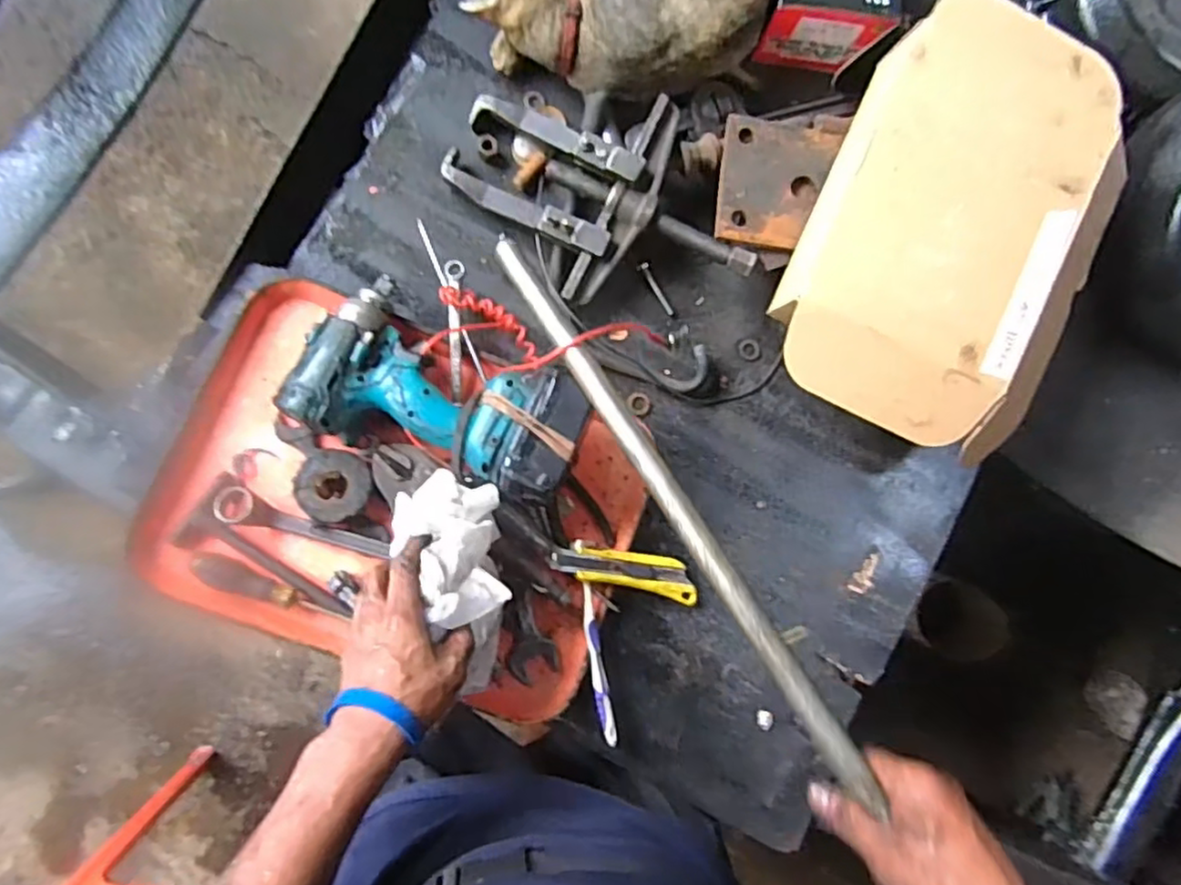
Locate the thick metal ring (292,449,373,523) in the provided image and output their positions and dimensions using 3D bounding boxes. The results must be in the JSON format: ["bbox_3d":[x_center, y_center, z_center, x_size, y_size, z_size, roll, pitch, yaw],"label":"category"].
[{"bbox_3d":[-0.228,0.038,0.596,0.060,0.016,0.062,0,88,-4],"label":"thick metal ring"}]

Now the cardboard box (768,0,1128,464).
[{"bbox_3d":[0.335,-0.188,0.603,0.251,0.072,0.377,24,88,0],"label":"cardboard box"}]

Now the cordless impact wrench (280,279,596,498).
[{"bbox_3d":[-0.123,-0.041,0.565,0.244,0.069,0.134,25,86,-2],"label":"cordless impact wrench"}]

